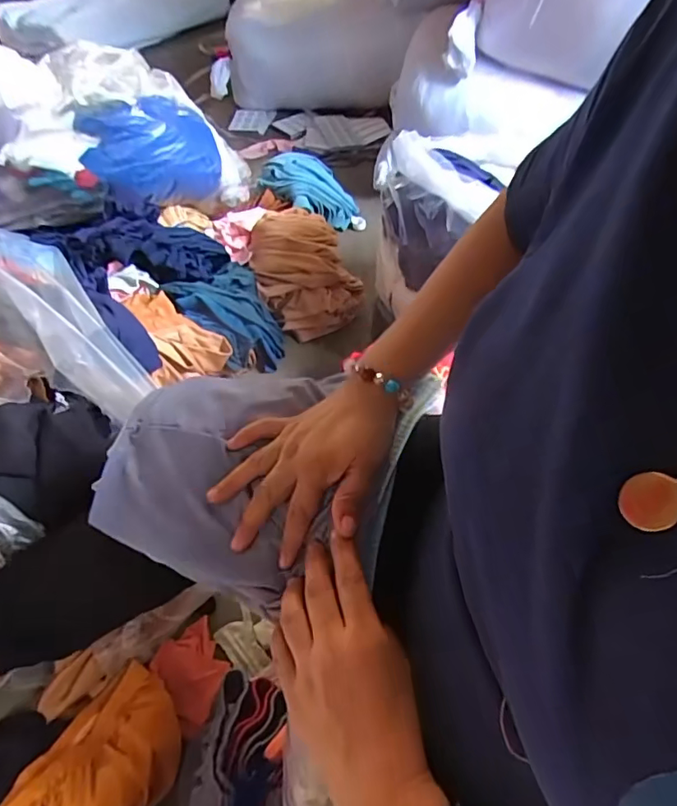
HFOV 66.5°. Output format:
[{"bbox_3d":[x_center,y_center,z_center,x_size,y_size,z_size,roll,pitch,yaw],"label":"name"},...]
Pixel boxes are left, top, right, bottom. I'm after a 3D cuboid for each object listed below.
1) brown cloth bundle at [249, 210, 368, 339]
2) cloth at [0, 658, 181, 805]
[{"bbox_3d":[-0.067,-0.256,0.981,0.175,0.143,0.221,-22,54,-16],"label":"brown cloth bundle"},{"bbox_3d":[-0.280,0.409,0.540,0.129,0.063,0.245,33,59,24],"label":"cloth"}]

